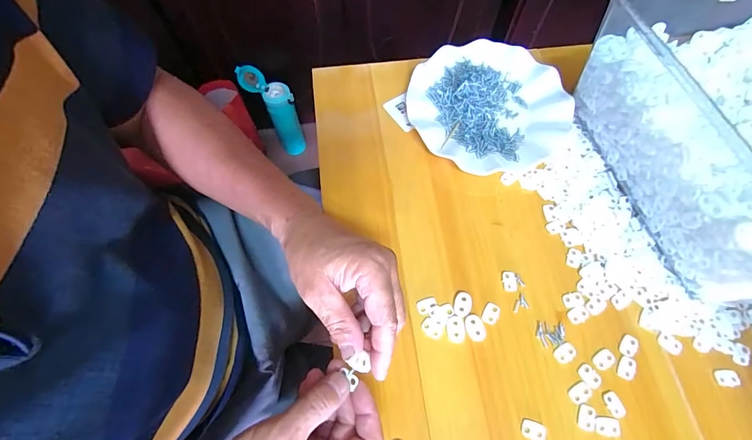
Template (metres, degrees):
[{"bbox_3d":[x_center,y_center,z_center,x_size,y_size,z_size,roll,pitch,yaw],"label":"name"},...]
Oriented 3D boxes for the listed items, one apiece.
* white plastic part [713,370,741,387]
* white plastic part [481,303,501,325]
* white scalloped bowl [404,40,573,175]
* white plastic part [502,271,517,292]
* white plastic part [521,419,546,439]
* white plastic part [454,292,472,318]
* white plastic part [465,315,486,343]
[{"bbox_3d":[0.309,0.139,0.325,0.018,0.004,0.014,-6,67,-3],"label":"white plastic part"},{"bbox_3d":[0.108,0.087,0.346,0.014,0.004,0.020,26,70,10],"label":"white plastic part"},{"bbox_3d":[0.129,-0.134,0.433,0.177,0.022,0.172,0,67,0],"label":"white scalloped bowl"},{"bbox_3d":[0.130,0.059,0.360,0.013,0.004,0.020,0,67,0],"label":"white plastic part"},{"bbox_3d":[0.131,0.175,0.308,0.018,0.004,0.014,19,68,7],"label":"white plastic part"},{"bbox_3d":[0.082,0.080,0.349,0.016,0.004,0.023,18,68,7],"label":"white plastic part"},{"bbox_3d":[0.091,0.099,0.340,0.017,0.004,0.024,-10,68,-4],"label":"white plastic part"}]

